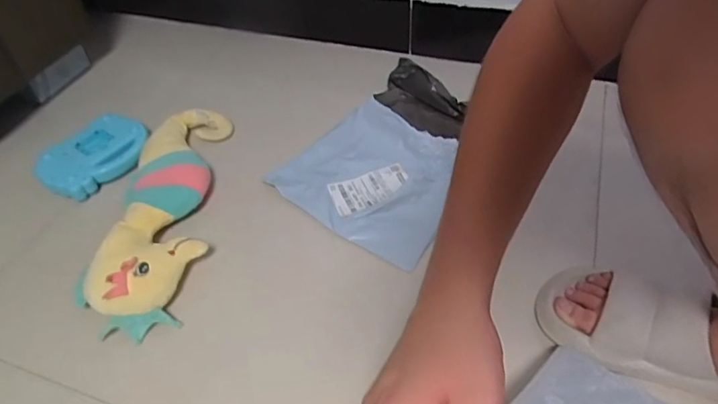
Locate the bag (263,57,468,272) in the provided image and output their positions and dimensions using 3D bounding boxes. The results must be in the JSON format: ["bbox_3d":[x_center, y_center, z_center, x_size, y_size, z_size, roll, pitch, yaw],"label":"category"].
[{"bbox_3d":[0.065,-0.086,0.817,0.276,0.038,0.372,27,55,26],"label":"bag"}]

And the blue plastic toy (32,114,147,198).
[{"bbox_3d":[-0.437,-0.079,0.824,0.175,0.062,0.098,-32,53,-23],"label":"blue plastic toy"}]

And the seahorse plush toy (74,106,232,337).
[{"bbox_3d":[-0.296,-0.004,0.759,0.154,0.052,0.434,-2,48,2],"label":"seahorse plush toy"}]

